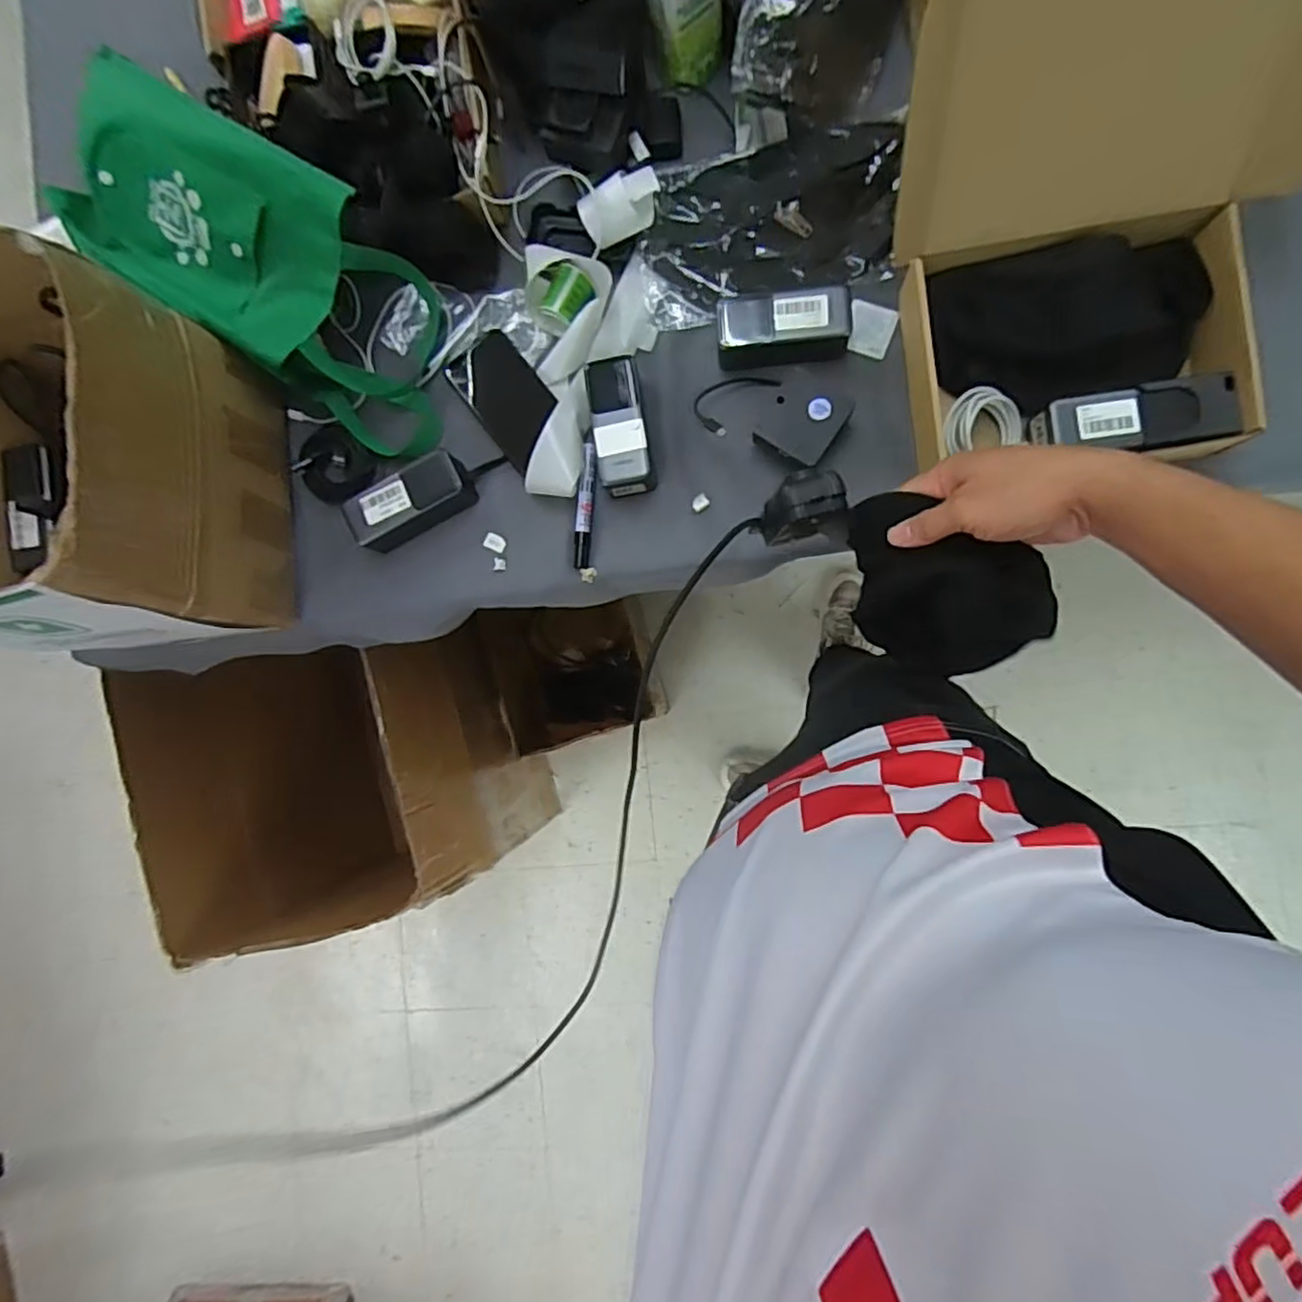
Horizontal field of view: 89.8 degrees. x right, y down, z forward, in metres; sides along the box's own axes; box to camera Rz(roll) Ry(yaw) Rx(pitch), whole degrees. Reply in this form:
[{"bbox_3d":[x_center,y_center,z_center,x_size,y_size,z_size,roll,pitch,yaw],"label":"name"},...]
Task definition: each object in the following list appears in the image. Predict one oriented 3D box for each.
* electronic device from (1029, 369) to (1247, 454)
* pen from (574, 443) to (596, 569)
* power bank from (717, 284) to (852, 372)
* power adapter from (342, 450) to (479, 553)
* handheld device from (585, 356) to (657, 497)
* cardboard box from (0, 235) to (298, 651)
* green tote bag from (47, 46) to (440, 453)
[{"bbox_3d":[0.437,-0.209,0.587,0.154,0.028,0.059,-7,87,7],"label":"electronic device"},{"bbox_3d":[-0.070,-0.152,0.693,0.016,0.018,0.129,5,89,8],"label":"pen"},{"bbox_3d":[0.132,-0.327,0.656,0.130,0.044,0.061,-2,88,8],"label":"power bank"},{"bbox_3d":[-0.257,-0.160,0.700,0.129,0.051,0.056,-29,85,6],"label":"power adapter"},{"bbox_3d":[-0.031,-0.231,0.666,0.052,0.051,0.135,-8,87,7],"label":"handheld device"},{"bbox_3d":[-0.555,-0.171,0.626,0.316,0.247,0.326,10,89,8],"label":"cardboard box"},{"bbox_3d":[-0.400,-0.397,0.677,0.434,0.147,0.189,35,93,7],"label":"green tote bag"}]

